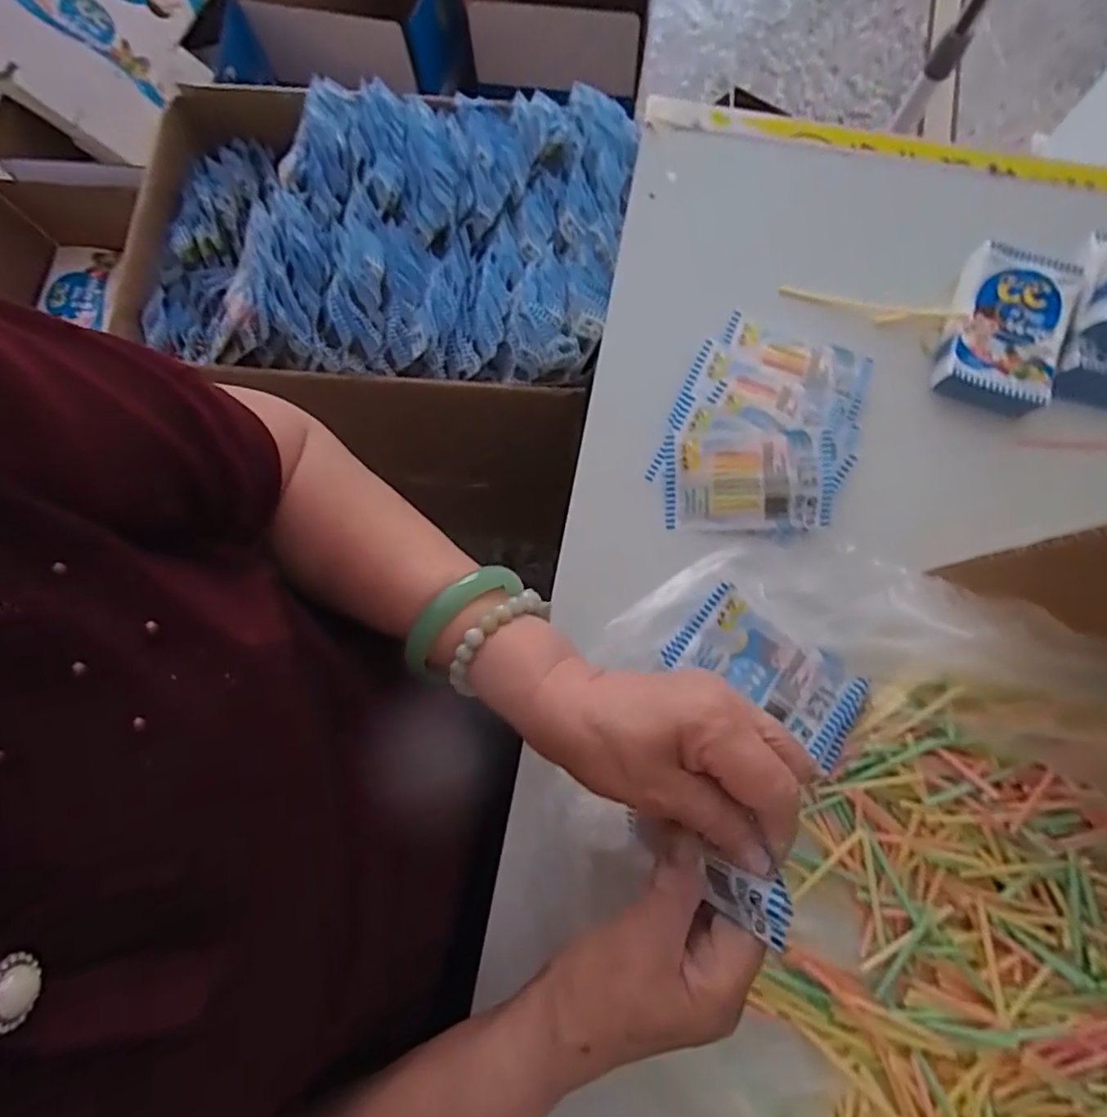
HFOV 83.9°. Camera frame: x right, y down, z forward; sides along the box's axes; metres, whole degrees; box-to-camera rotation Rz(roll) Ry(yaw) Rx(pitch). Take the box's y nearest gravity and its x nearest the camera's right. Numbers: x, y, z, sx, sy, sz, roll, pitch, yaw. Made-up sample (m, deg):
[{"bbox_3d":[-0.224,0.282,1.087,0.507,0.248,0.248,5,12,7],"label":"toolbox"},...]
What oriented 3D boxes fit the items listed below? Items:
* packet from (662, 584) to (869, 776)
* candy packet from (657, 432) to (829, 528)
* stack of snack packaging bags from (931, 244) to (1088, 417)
[{"bbox_3d":[0.134,0.071,0.378,0.117,0.011,0.064,35,81,8],"label":"packet"},{"bbox_3d":[0.126,-0.051,0.406,0.103,0.009,0.063,0,99,13],"label":"candy packet"},{"bbox_3d":[0.310,-0.157,0.424,0.073,0.022,0.105,18,79,4],"label":"stack of snack packaging bags"}]

